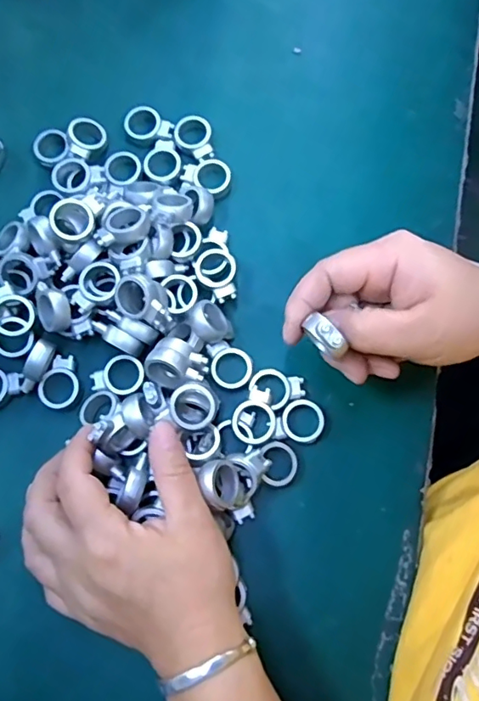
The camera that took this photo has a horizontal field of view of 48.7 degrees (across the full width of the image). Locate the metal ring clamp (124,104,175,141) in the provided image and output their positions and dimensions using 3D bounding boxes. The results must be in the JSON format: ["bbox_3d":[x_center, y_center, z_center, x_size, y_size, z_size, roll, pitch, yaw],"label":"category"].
[{"bbox_3d":[-0.064,-0.161,0.375,0.034,0.006,0.023,10,78,1],"label":"metal ring clamp"}]

